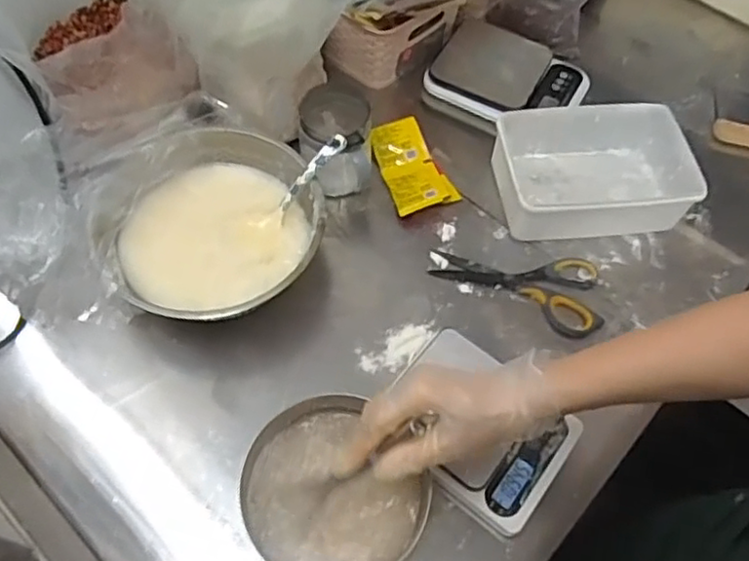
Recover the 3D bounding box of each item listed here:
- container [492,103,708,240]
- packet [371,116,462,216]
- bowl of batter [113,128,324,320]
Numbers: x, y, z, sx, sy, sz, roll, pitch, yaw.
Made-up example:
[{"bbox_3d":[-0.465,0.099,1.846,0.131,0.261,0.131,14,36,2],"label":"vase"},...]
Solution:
[{"bbox_3d":[0.266,-0.127,0.777,0.229,0.076,0.146,-1,59,-4],"label":"container"},{"bbox_3d":[0.048,-0.144,0.807,0.077,0.027,0.136,-16,62,-12],"label":"packet"},{"bbox_3d":[-0.166,-0.053,0.702,0.213,0.091,0.226,-3,60,-5],"label":"bowl of batter"}]

